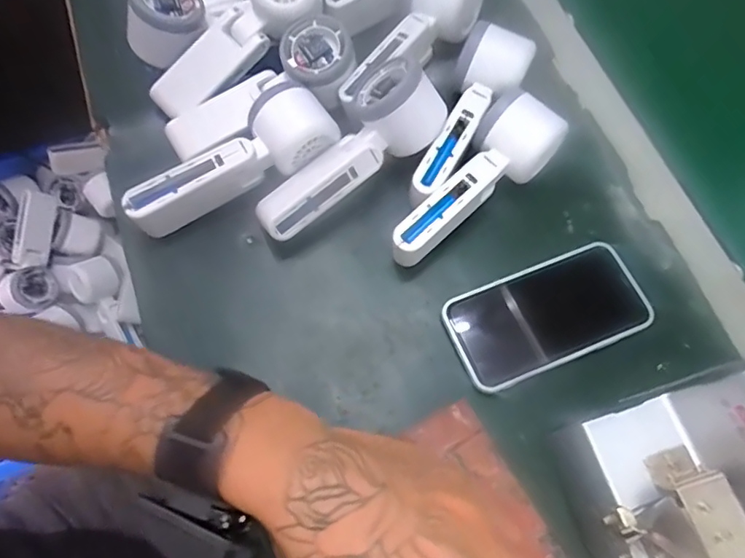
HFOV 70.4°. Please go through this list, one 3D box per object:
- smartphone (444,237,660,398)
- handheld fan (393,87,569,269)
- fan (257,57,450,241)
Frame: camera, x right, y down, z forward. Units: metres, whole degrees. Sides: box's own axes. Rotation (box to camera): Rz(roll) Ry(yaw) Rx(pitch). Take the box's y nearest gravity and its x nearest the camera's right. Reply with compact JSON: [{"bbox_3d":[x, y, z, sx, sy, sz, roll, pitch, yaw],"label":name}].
[{"bbox_3d":[0.130,0.026,0.392,0.143,0.012,0.075,-20,70,-9],"label":"smartphone"},{"bbox_3d":[0.077,-0.073,0.408,0.053,0.056,0.160,43,73,14],"label":"handheld fan"},{"bbox_3d":[-0.024,-0.100,0.400,0.160,0.046,0.069,-40,73,0],"label":"fan"}]

